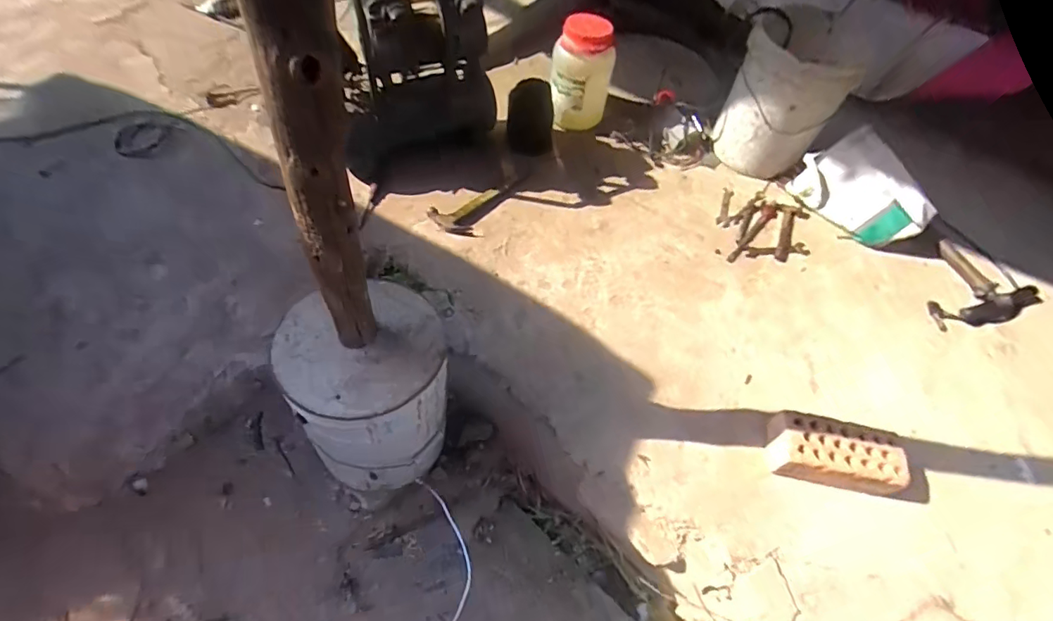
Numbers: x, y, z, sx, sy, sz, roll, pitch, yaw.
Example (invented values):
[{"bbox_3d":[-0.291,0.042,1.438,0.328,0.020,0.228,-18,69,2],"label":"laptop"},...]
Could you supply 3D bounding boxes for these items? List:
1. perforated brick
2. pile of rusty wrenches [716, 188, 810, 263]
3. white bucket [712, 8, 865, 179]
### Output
[{"bbox_3d":[0.608,0.280,1.029,0.239,0.091,0.119,13,55,2],"label":"perforated brick"},{"bbox_3d":[0.632,-0.218,1.390,0.231,0.034,0.231,13,55,1],"label":"pile of rusty wrenches"},{"bbox_3d":[0.695,-0.580,1.399,0.270,0.360,0.309,26,56,10],"label":"white bucket"}]

